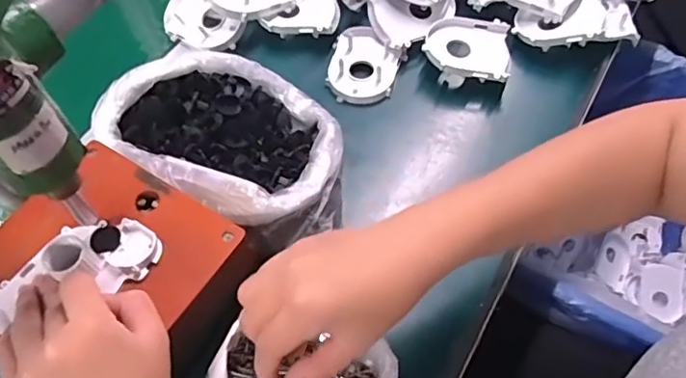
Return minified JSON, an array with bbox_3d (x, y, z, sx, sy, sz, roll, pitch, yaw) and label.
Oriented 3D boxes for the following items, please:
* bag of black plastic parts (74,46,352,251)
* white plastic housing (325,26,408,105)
[{"bbox_3d":[-0.088,-0.043,0.488,0.217,0.065,0.154,24,62,15],"label":"bag of black plastic parts"},{"bbox_3d":[0.019,-0.119,0.551,0.067,0.027,0.077,16,60,11],"label":"white plastic housing"}]

